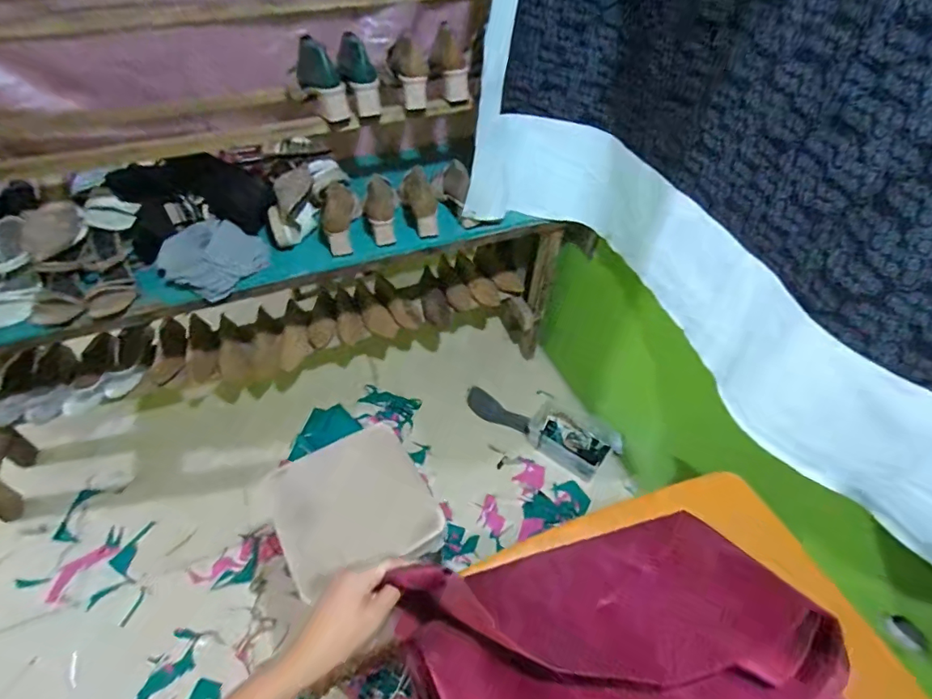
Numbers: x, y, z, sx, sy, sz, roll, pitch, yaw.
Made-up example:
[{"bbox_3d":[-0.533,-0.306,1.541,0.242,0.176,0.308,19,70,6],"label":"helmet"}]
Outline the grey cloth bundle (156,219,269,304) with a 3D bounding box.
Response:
[{"bbox_3d":[-0.538,-0.196,1.025,0.163,0.082,0.180,28,54,21],"label":"grey cloth bundle"}]

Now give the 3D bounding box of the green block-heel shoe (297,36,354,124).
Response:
[{"bbox_3d":[-0.281,-0.525,0.950,0.068,0.079,0.157,-29,88,-24],"label":"green block-heel shoe"}]

